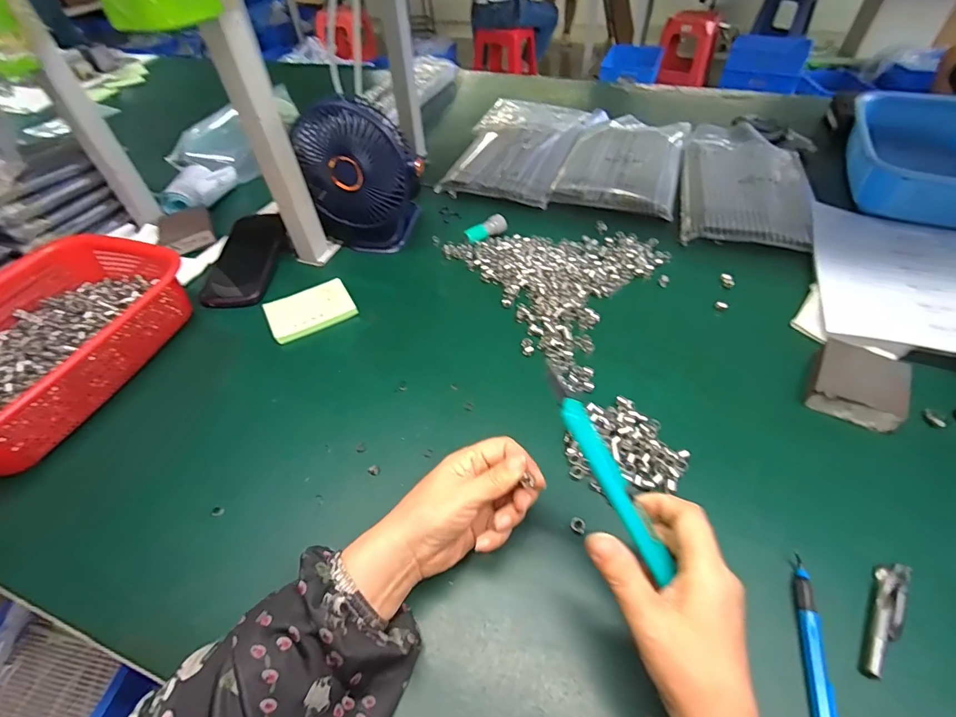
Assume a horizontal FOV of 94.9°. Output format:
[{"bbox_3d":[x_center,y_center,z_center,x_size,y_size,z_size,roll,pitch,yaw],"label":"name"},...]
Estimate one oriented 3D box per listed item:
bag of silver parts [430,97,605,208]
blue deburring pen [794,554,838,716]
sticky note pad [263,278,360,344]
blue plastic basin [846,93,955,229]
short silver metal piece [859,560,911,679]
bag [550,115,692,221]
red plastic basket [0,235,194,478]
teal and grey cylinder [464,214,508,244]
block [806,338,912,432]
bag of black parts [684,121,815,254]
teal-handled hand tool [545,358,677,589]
[{"bbox_3d":[0.076,-0.391,0.797,0.214,0.036,0.355,19,52,19],"label":"bag of silver parts"},{"bbox_3d":[0.216,0.192,0.280,0.012,0.012,0.121,13,51,14],"label":"blue deburring pen"},{"bbox_3d":[-0.201,-0.059,0.528,0.097,0.012,0.064,-24,52,-17],"label":"sticky note pad"},{"bbox_3d":[0.655,-0.287,0.634,0.215,0.074,0.281,23,54,21],"label":"blue plastic basin"},{"bbox_3d":[0.274,0.173,0.294,0.018,0.010,0.084,28,56,25],"label":"short silver metal piece"},{"bbox_3d":[0.256,-0.348,0.758,0.184,0.019,0.320,15,51,16],"label":"bag"},{"bbox_3d":[-0.457,-0.022,0.470,0.213,0.068,0.292,14,51,15],"label":"red plastic basket"},{"bbox_3d":[0.011,-0.180,0.610,0.058,0.020,0.022,-28,53,-20],"label":"teal and grey cylinder"},{"bbox_3d":[0.356,0.024,0.413,0.071,0.024,0.081,27,55,24],"label":"block"},{"bbox_3d":[0.409,-0.279,0.677,0.177,0.020,0.339,11,50,13],"label":"bag of black parts"},{"bbox_3d":[0.076,0.064,0.266,0.018,0.008,0.136,-24,78,-17],"label":"teal-handled hand tool"}]

